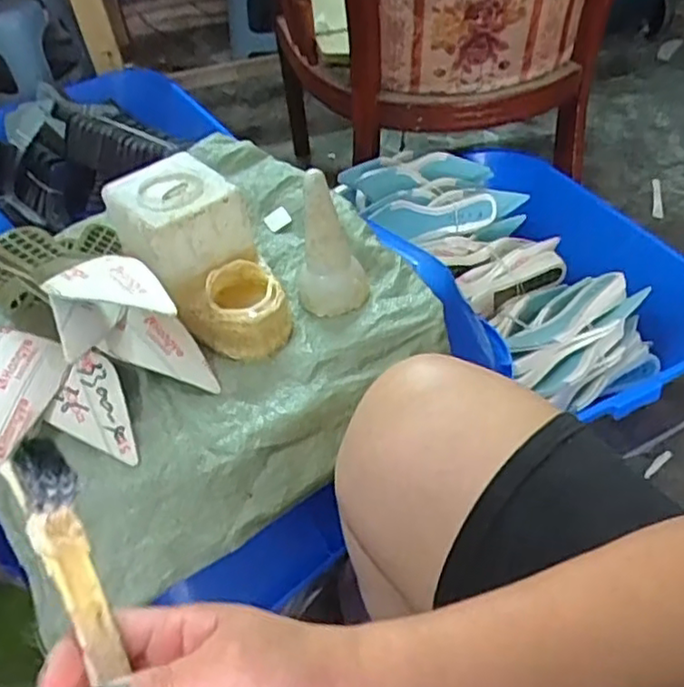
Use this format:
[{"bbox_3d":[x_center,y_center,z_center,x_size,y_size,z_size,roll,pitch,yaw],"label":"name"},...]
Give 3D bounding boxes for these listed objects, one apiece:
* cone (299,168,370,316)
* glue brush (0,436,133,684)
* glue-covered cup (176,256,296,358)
[{"bbox_3d":[-0.012,-0.097,0.645,0.066,0.129,0.055,-5,46,0],"label":"cone"},{"bbox_3d":[-0.111,0.120,0.298,0.028,0.022,0.171,-23,71,-16],"label":"glue brush"},{"bbox_3d":[-0.103,-0.039,0.655,0.103,0.056,0.079,21,52,23],"label":"glue-covered cup"}]

